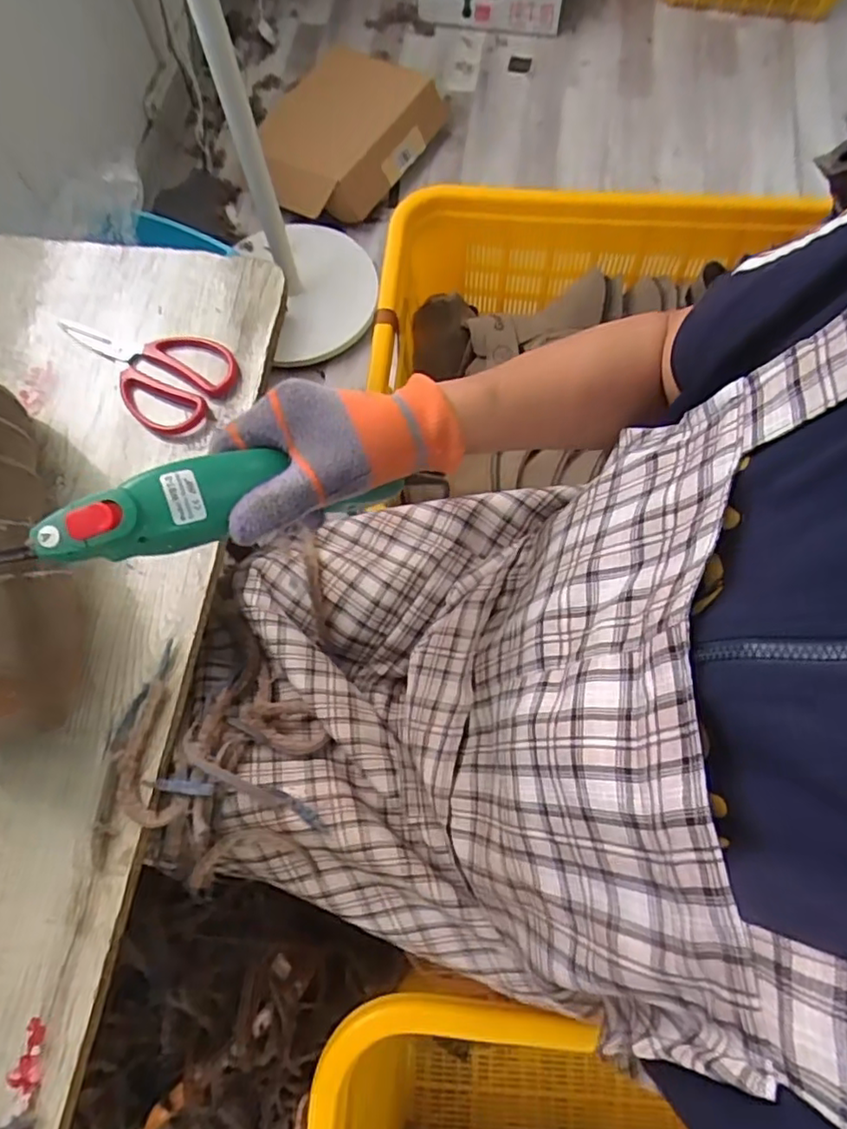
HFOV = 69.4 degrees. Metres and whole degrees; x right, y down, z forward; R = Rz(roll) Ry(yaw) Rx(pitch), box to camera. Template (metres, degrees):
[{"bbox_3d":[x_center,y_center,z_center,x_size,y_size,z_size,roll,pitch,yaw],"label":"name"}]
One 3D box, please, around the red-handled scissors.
[{"bbox_3d":[-0.261,-0.198,0.574,0.186,0.012,0.102,38,76,13],"label":"red-handled scissors"}]

